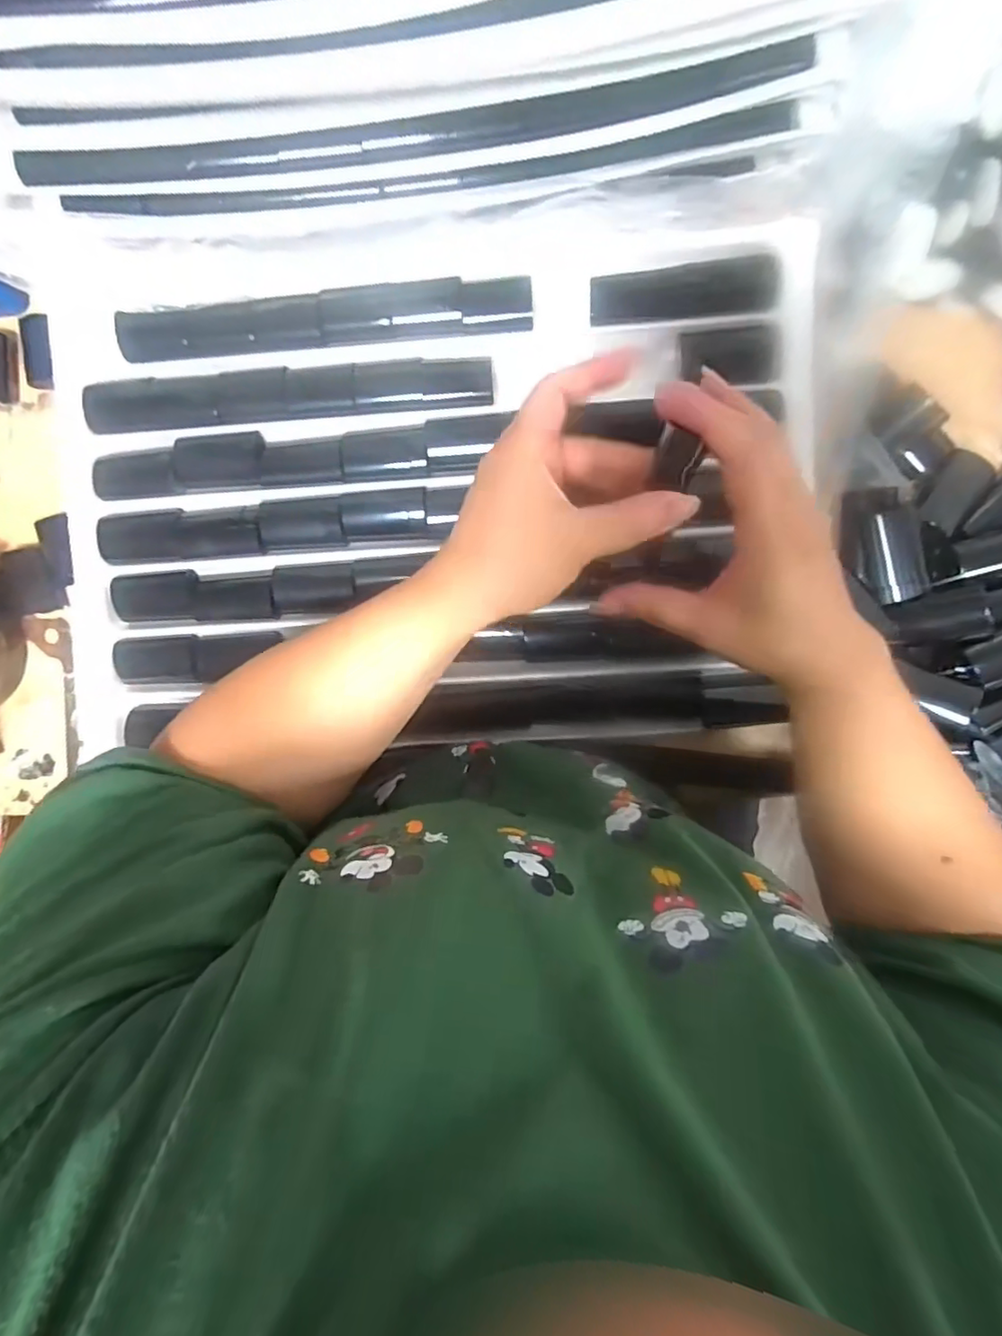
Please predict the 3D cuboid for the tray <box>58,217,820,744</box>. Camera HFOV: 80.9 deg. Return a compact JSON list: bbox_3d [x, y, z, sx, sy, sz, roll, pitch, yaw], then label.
[{"bbox_3d":[-0.053,-0.110,0.390,0.506,0.027,0.320,-1,94,3],"label":"tray"}]

